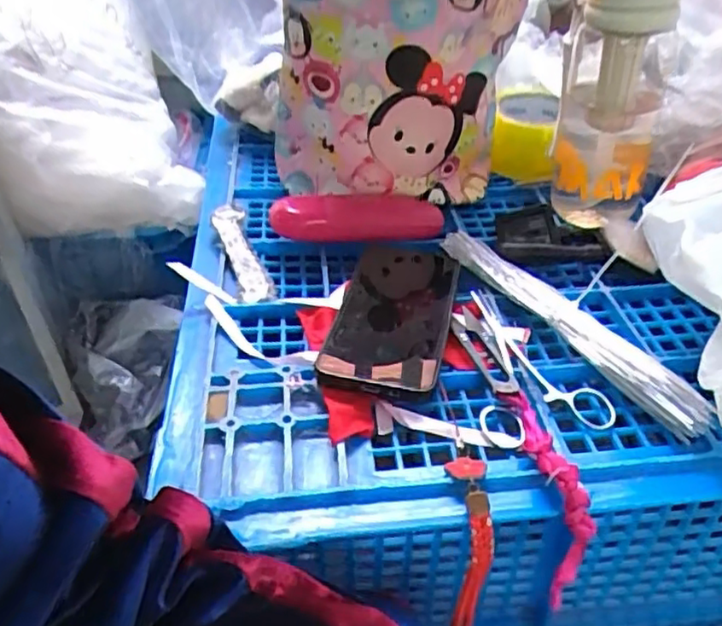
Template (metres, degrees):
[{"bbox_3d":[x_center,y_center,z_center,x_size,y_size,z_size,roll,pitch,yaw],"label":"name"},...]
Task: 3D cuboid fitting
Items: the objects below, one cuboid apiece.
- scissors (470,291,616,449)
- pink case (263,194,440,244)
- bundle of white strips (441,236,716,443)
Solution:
[{"bbox_3d":[0.106,0.029,0.442,0.084,0.011,0.133,-9,41,-9],"label":"scissors"},{"bbox_3d":[-0.002,-0.086,0.572,0.150,0.032,0.049,-5,40,-5],"label":"pink case"},{"bbox_3d":[0.144,0.003,0.473,0.026,0.025,0.256,-20,44,-22],"label":"bundle of white strips"}]

